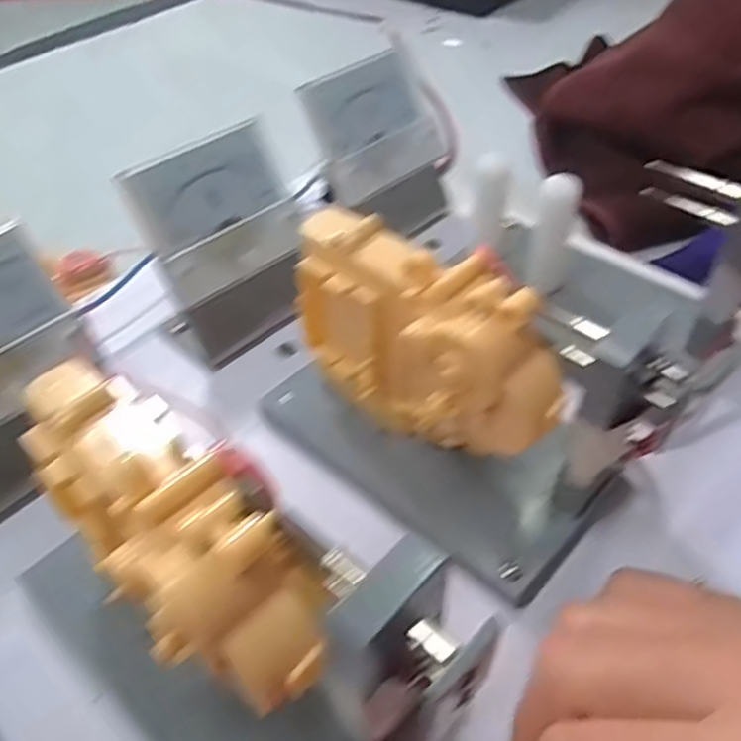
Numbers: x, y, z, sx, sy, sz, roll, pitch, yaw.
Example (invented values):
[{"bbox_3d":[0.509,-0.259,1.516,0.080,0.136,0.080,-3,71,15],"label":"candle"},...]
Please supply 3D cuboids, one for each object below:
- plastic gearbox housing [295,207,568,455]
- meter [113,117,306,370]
[{"bbox_3d":[0.017,-0.007,0.227,0.031,0.065,0.092,-34,54,-27],"label":"plastic gearbox housing"},{"bbox_3d":[-0.055,-0.053,0.291,0.039,0.072,0.067,32,55,29],"label":"meter"}]

